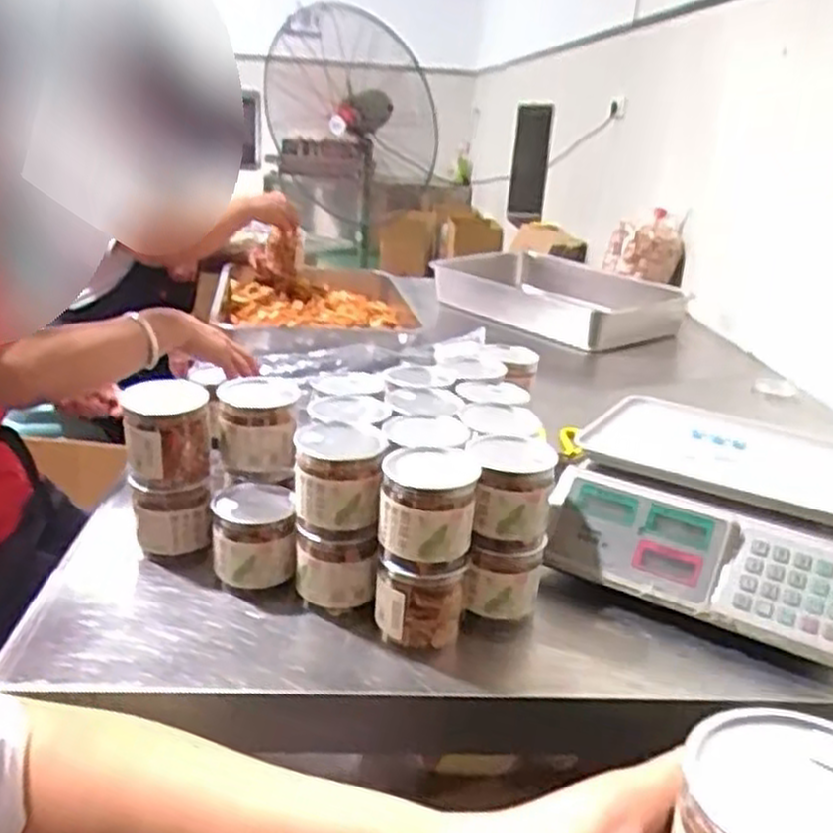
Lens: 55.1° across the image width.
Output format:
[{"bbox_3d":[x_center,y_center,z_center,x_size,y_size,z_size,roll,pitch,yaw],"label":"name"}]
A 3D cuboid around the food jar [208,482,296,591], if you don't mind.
[{"bbox_3d":[-0.167,0.118,0.821,0.083,0.084,0.085,1,22,-8],"label":"food jar"}]

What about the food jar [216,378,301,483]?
[{"bbox_3d":[-0.175,0.013,0.881,0.087,0.097,0.096,0,22,-12],"label":"food jar"}]

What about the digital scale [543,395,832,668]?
[{"bbox_3d":[0.344,0.113,0.921,0.324,0.134,0.332,15,24,25],"label":"digital scale"}]

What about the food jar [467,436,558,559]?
[{"bbox_3d":[0.091,0.078,0.780,0.076,0.090,0.083,4,21,-1],"label":"food jar"}]

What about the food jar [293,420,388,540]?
[{"bbox_3d":[-0.076,0.063,0.775,0.085,0.086,0.087,5,21,2],"label":"food jar"}]

